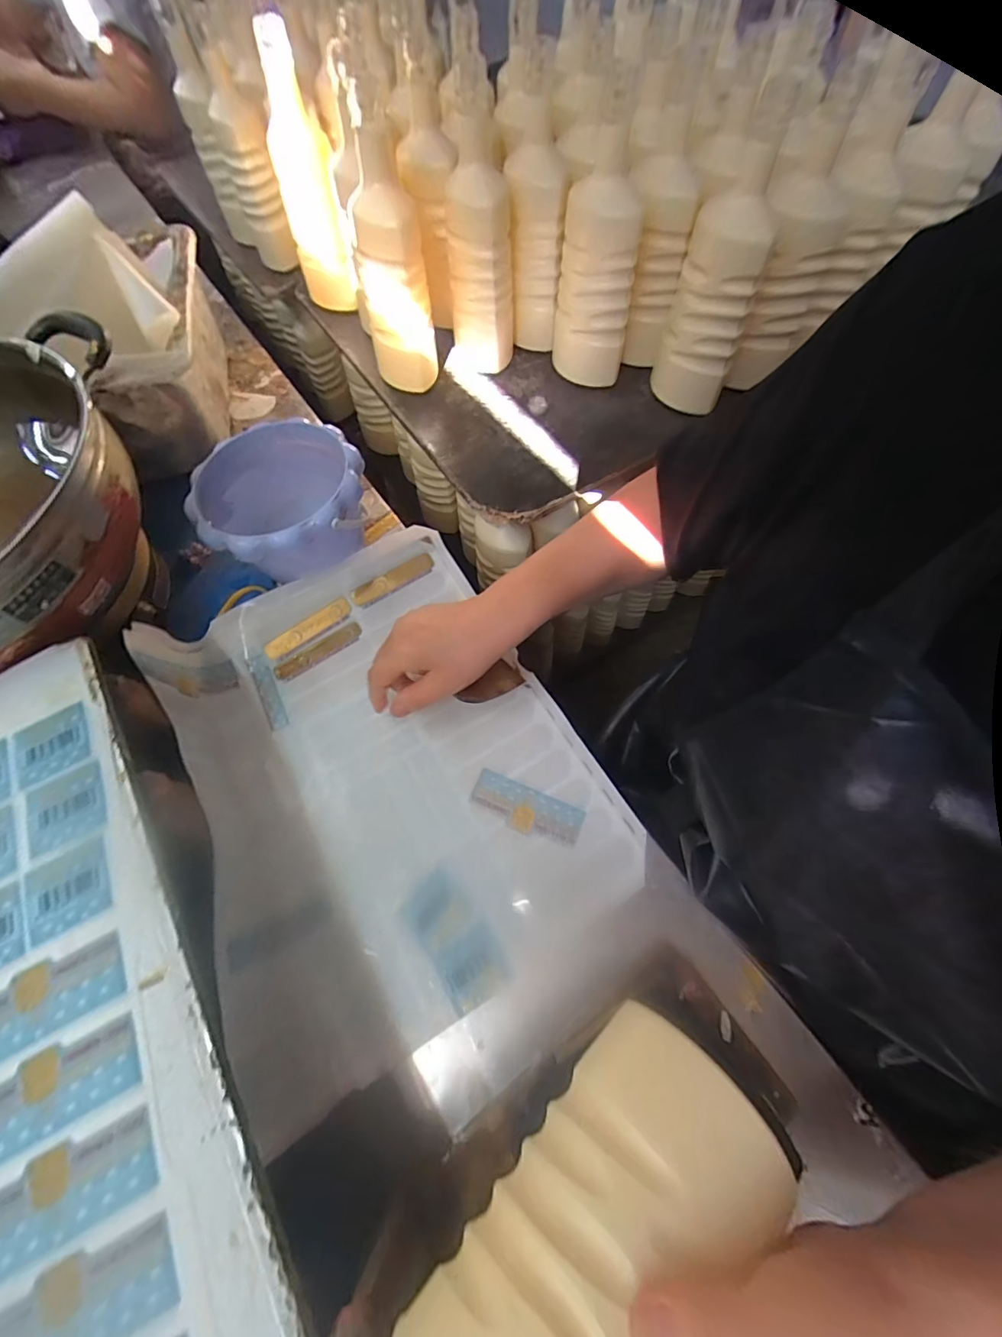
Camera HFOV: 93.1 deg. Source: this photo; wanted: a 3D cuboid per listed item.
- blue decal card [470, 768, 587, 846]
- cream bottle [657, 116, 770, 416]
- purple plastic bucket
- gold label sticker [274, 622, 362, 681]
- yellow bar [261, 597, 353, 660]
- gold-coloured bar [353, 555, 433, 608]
[{"bbox_3d":[0.021,0.118,0.401,0.094,0.004,0.037,20,65,12],"label":"blue decal card"},{"bbox_3d":[0.228,-0.413,0.498,0.078,0.258,0.104,16,64,9],"label":"cream bottle"},{"bbox_3d":[-0.211,-0.150,0.480,0.156,0.115,0.146,-1,63,1],"label":"purple plastic bucket"},{"bbox_3d":[-0.184,-0.018,0.480,0.092,0.005,0.022,-32,66,-14],"label":"gold label sticker"},{"bbox_3d":[-0.195,-0.041,0.481,0.093,0.010,0.018,-36,67,-16],"label":"yellow bar"},{"bbox_3d":[-0.113,-0.094,0.500,0.092,0.004,0.020,-30,99,-10],"label":"gold-coloured bar"}]

